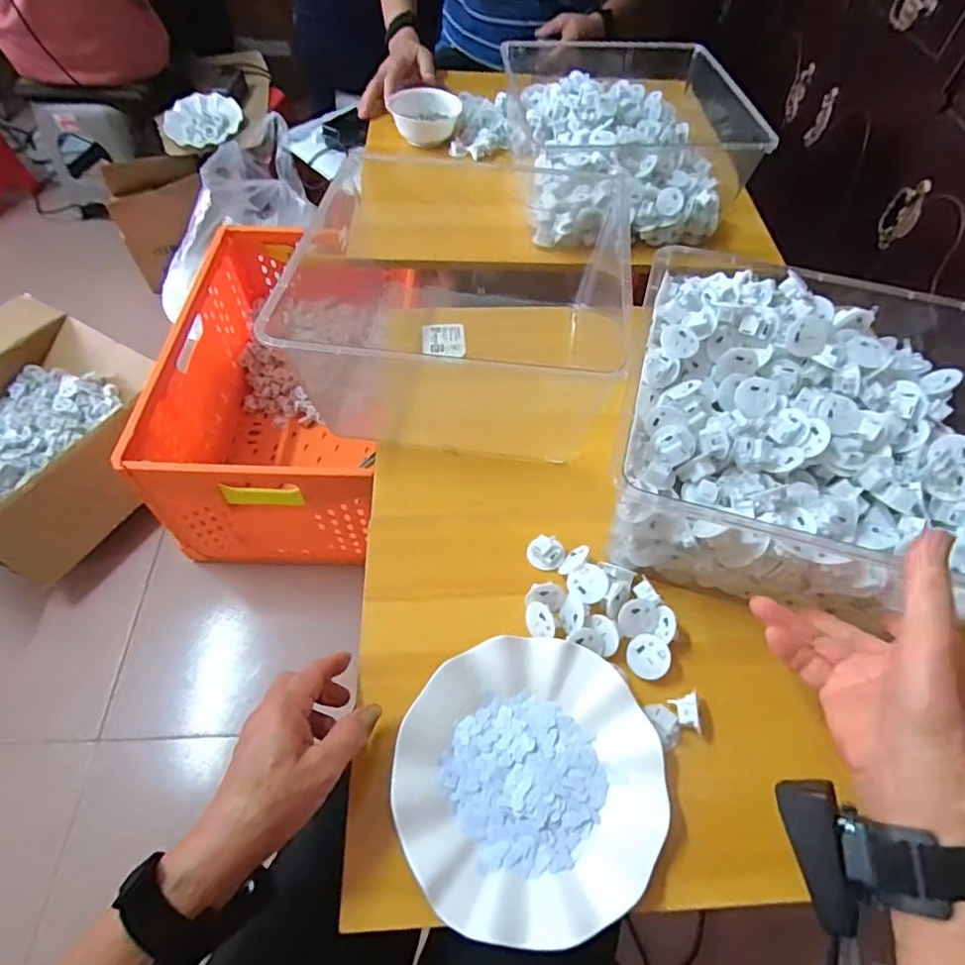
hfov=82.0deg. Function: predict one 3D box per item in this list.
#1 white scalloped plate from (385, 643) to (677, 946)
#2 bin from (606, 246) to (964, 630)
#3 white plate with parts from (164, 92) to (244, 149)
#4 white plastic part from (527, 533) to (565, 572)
[{"bbox_3d":[0.033,0.207,0.394,0.179,0.030,0.180,0,56,-1],"label":"white scalloped plate"},{"bbox_3d":[0.278,-0.054,0.487,0.304,0.125,0.309,13,56,8],"label":"bin"},{"bbox_3d":[-0.684,-0.890,1.361,0.184,0.034,0.209,-18,58,-13],"label":"white plate with parts"},{"bbox_3d":[0.056,0.062,0.491,0.032,0.014,0.027,9,56,5],"label":"white plastic part"}]

